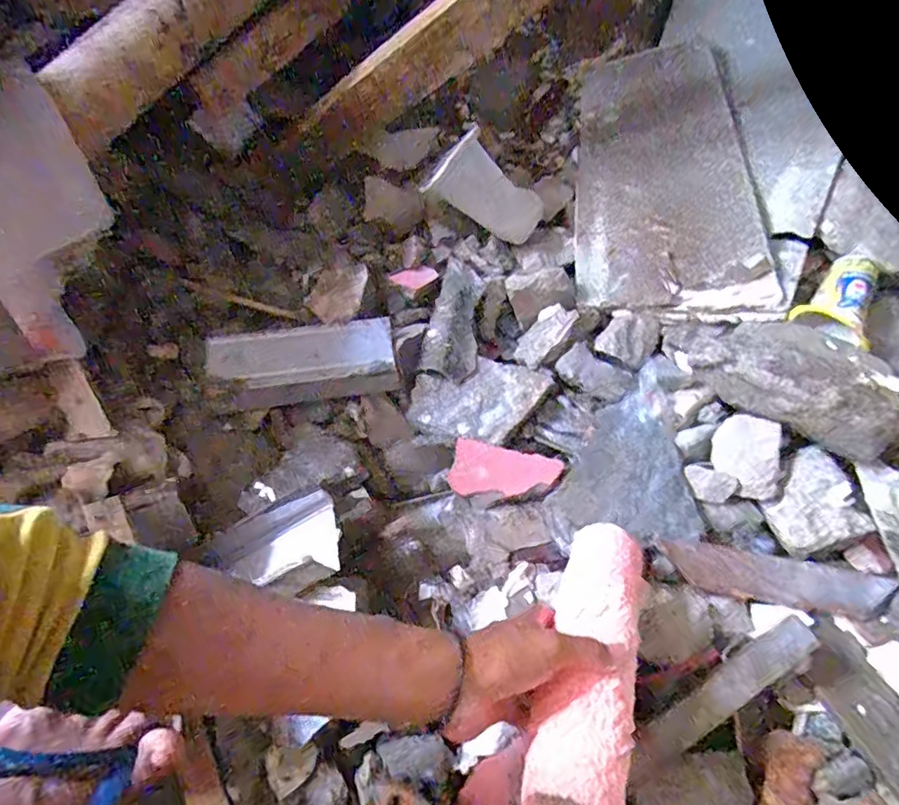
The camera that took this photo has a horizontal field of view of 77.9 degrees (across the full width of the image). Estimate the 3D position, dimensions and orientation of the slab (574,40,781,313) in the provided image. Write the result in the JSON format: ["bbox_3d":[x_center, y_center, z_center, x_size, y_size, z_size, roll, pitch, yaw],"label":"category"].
[{"bbox_3d":[0.256,-0.288,0.679,0.194,0.023,0.413,-4,65,20],"label":"slab"}]

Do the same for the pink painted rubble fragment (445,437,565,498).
[{"bbox_3d":[0.055,0.073,0.554,0.105,0.017,0.052,11,69,7],"label":"pink painted rubble fragment"}]

